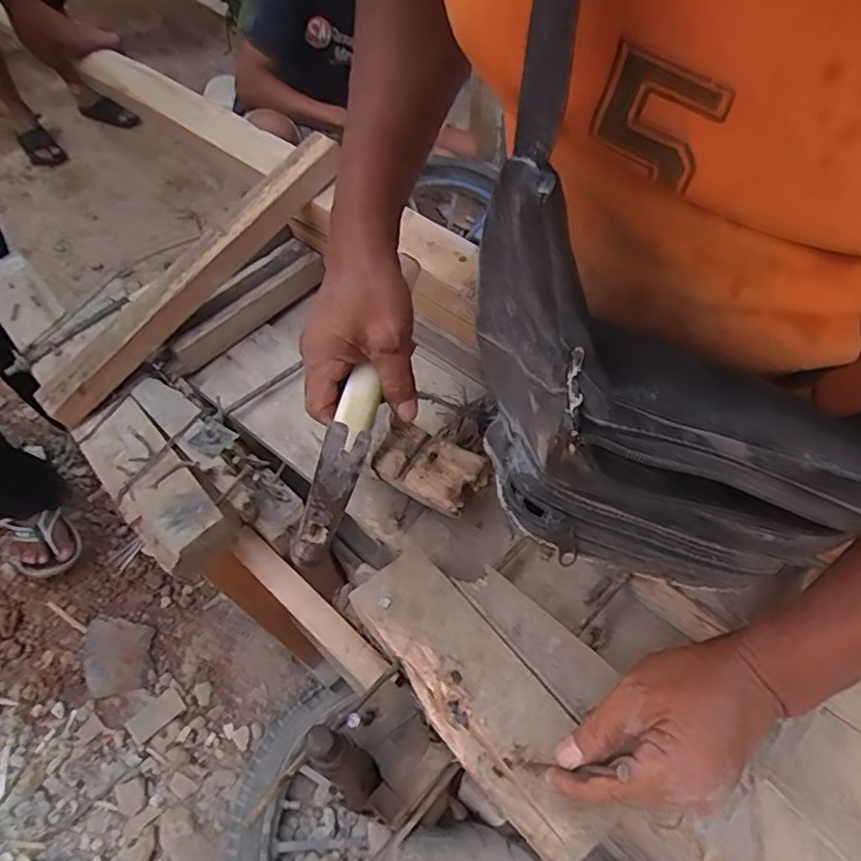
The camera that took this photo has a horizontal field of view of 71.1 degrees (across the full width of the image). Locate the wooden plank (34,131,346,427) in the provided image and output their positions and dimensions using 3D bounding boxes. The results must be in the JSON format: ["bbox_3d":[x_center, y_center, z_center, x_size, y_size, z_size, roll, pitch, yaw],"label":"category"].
[{"bbox_3d":[-0.252,-0.155,0.626,0.051,0.041,0.370,38,80,25],"label":"wooden plank"}]

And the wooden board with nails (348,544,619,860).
[{"bbox_3d":[0.032,0.185,0.433,0.075,0.011,0.228,-32,58,-17],"label":"wooden board with nails"}]

